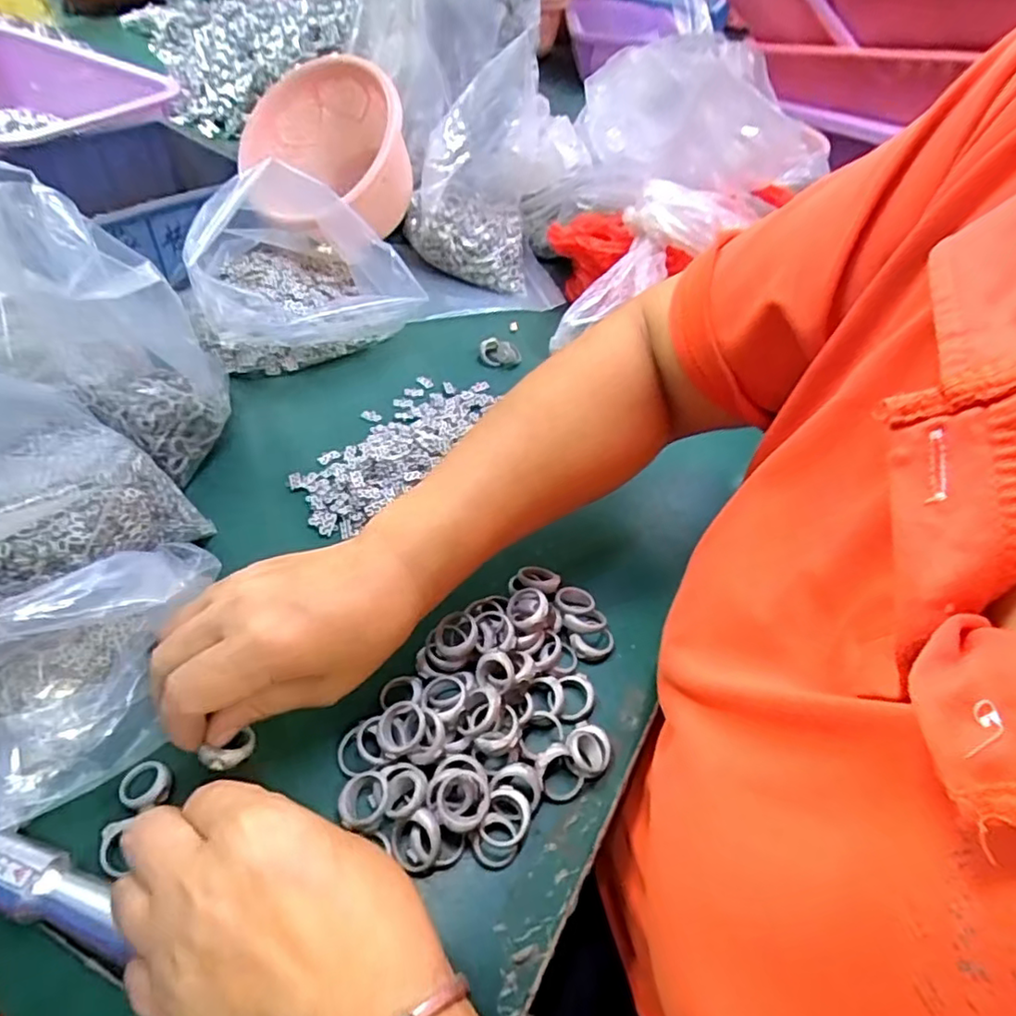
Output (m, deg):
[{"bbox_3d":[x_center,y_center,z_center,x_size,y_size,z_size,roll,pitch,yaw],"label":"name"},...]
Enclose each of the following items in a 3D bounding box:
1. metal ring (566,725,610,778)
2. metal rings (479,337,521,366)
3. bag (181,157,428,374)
[{"bbox_3d":[0.040,0.117,0.299,0.024,0.010,0.024,3,49,-4],"label":"metal ring"},{"bbox_3d":[-0.006,-0.129,0.503,0.032,0.019,0.016,-2,50,-8],"label":"metal rings"},{"bbox_3d":[-0.169,-0.191,0.475,0.160,0.119,0.139,-19,54,-21],"label":"bag"}]

